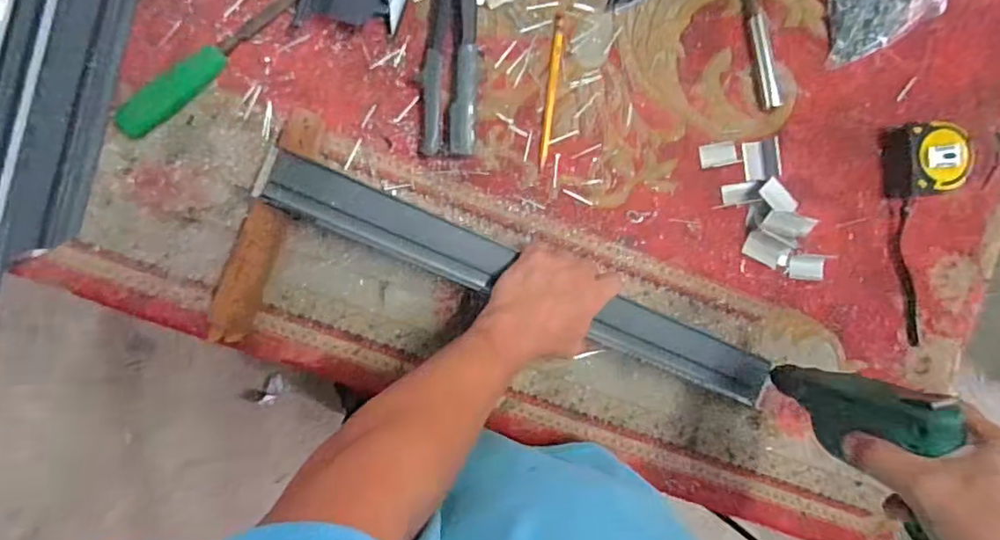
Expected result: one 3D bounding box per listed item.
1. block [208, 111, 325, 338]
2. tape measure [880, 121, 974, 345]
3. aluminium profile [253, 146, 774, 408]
[{"bbox_3d":[-0.212,-0.038,0.543,0.031,0.041,0.222,21,89,-7],"label":"block"},{"bbox_3d":[0.460,-0.038,0.633,0.078,0.041,0.231,-6,92,-7],"label":"tape measure"},{"bbox_3d":[0.033,0.014,0.571,0.515,0.030,0.052,23,89,-11],"label":"aluminium profile"}]

